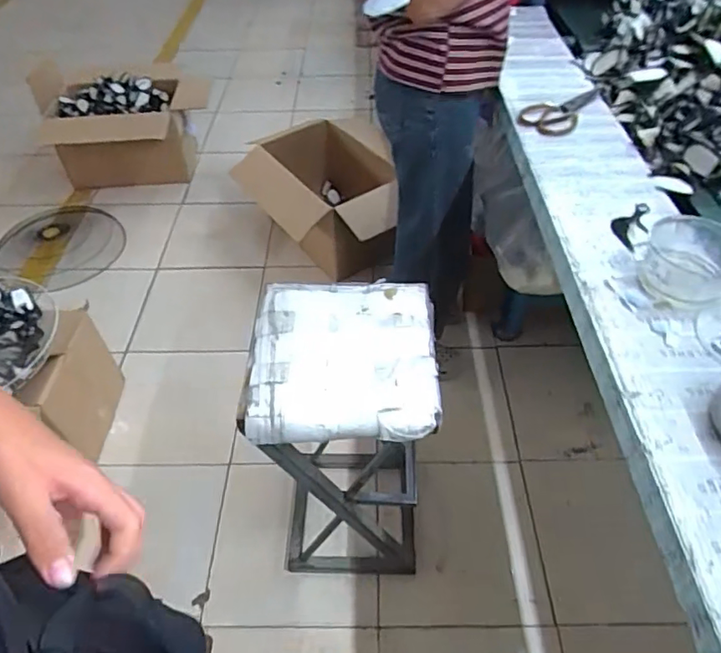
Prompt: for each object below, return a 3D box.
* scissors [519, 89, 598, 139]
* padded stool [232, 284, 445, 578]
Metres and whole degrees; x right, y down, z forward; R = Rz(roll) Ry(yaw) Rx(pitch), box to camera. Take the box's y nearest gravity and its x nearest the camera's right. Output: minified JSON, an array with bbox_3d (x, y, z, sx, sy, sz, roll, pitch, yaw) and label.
[{"bbox_3d":[0.384,-0.424,1.057,0.100,0.013,0.210,25,54,23],"label":"scissors"},{"bbox_3d":[-0.023,0.258,1.119,0.298,0.667,0.310,-1,48,1],"label":"padded stool"}]

